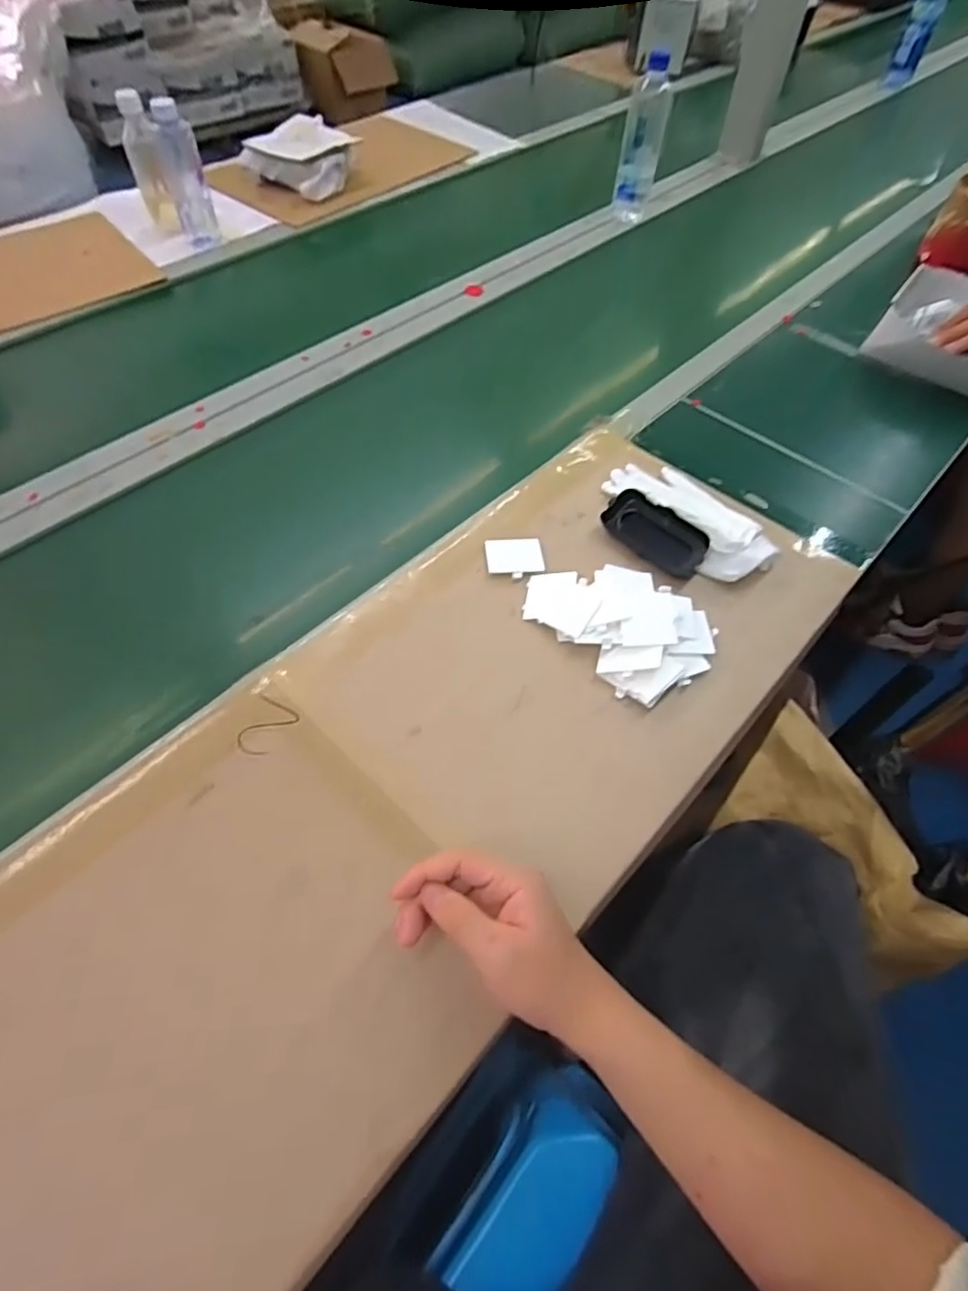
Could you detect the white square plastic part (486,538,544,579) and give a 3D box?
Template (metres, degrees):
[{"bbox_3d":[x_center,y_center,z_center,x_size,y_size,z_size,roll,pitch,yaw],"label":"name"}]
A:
[{"bbox_3d":[0.032,-0.089,0.612,0.056,0.007,0.054,-4,57,-4],"label":"white square plastic part"}]

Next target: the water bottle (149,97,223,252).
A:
[{"bbox_3d":[-0.465,-0.731,0.935,0.054,0.176,0.065,-21,60,-15],"label":"water bottle"}]

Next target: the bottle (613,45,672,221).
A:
[{"bbox_3d":[0.265,-0.836,1.010,0.064,0.214,0.062,13,57,7],"label":"bottle"}]

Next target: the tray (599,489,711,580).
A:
[{"bbox_3d":[0.174,-0.115,0.616,0.107,0.023,0.050,38,85,23],"label":"tray"}]

